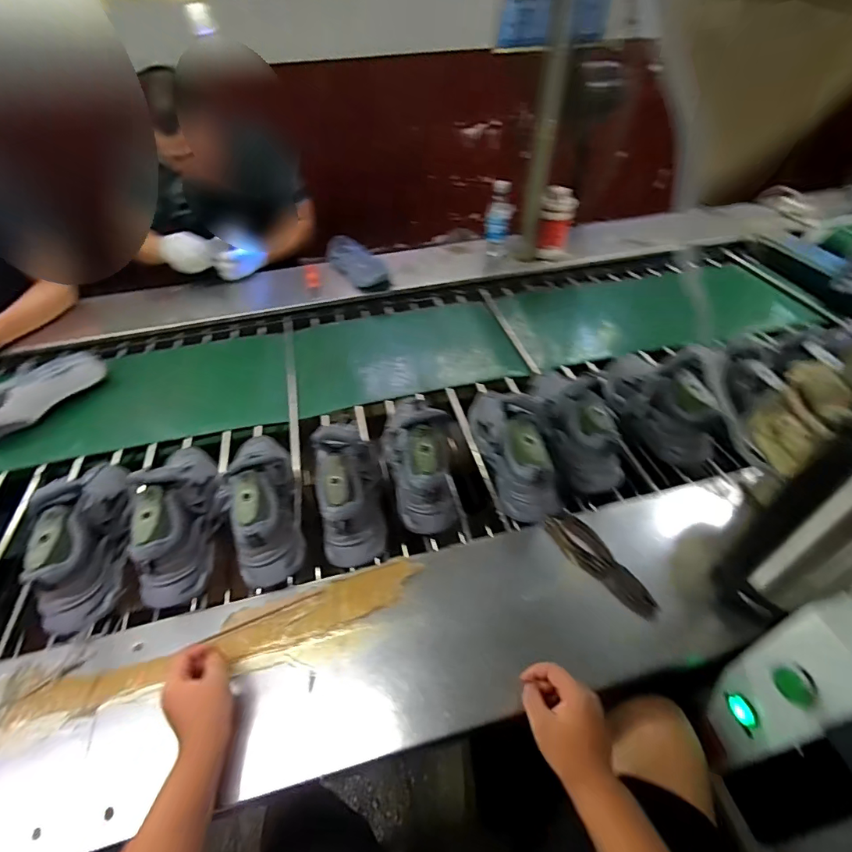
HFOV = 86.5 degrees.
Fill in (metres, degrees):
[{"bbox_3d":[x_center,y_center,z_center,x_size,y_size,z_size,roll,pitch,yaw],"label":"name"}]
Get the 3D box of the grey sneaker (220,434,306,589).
[{"bbox_3d":[-0.275,0.107,0.756,0.105,0.158,0.284,-14,47,-12],"label":"grey sneaker"}]

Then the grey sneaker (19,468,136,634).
[{"bbox_3d":[-0.542,0.151,0.699,0.096,0.124,0.284,-14,47,-11],"label":"grey sneaker"}]

